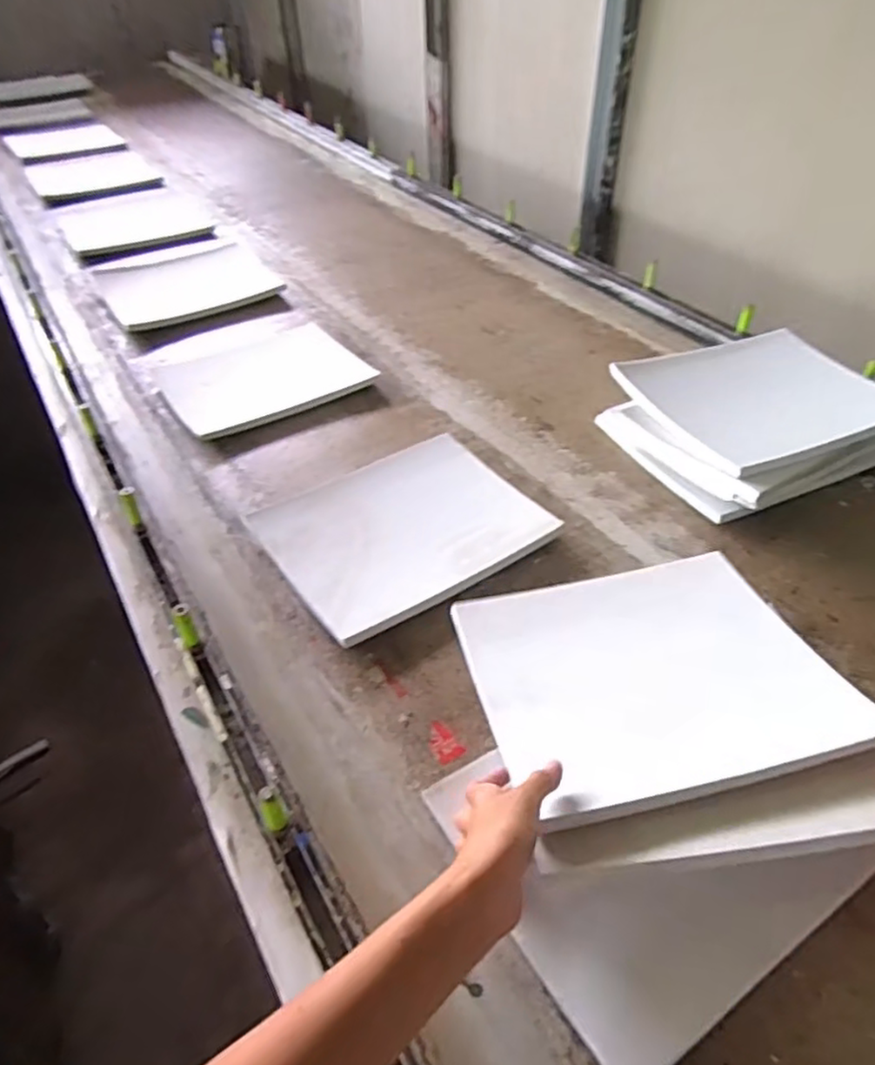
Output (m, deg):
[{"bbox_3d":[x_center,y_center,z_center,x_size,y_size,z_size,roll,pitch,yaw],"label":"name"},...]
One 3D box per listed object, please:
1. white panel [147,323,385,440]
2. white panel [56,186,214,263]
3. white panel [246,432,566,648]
[{"bbox_3d":[-0.256,-0.232,0.970,0.261,0.015,0.236,-26,49,-22],"label":"white panel"},{"bbox_3d":[-0.678,-0.697,1.485,0.277,0.019,0.404,-26,49,-22],"label":"white panel"},{"bbox_3d":[-0.040,-0.004,0.726,0.258,0.027,0.217,-27,49,-23],"label":"white panel"}]

